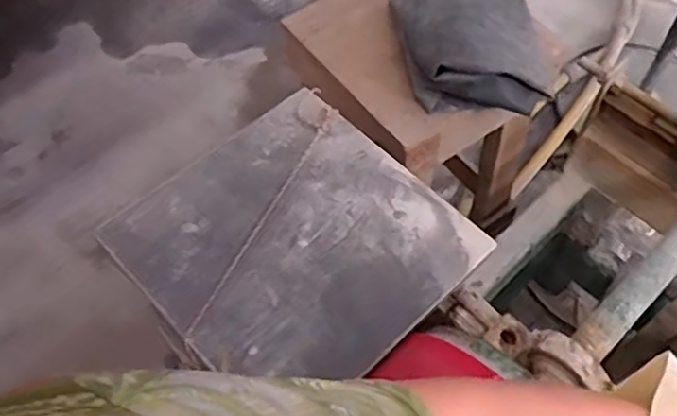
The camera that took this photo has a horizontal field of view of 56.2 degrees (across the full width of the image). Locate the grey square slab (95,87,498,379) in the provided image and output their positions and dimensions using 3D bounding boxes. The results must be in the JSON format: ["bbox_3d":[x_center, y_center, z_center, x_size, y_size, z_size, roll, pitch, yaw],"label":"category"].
[{"bbox_3d":[-0.044,0.036,0.663,0.292,0.023,0.290,-41,75,-17],"label":"grey square slab"}]

